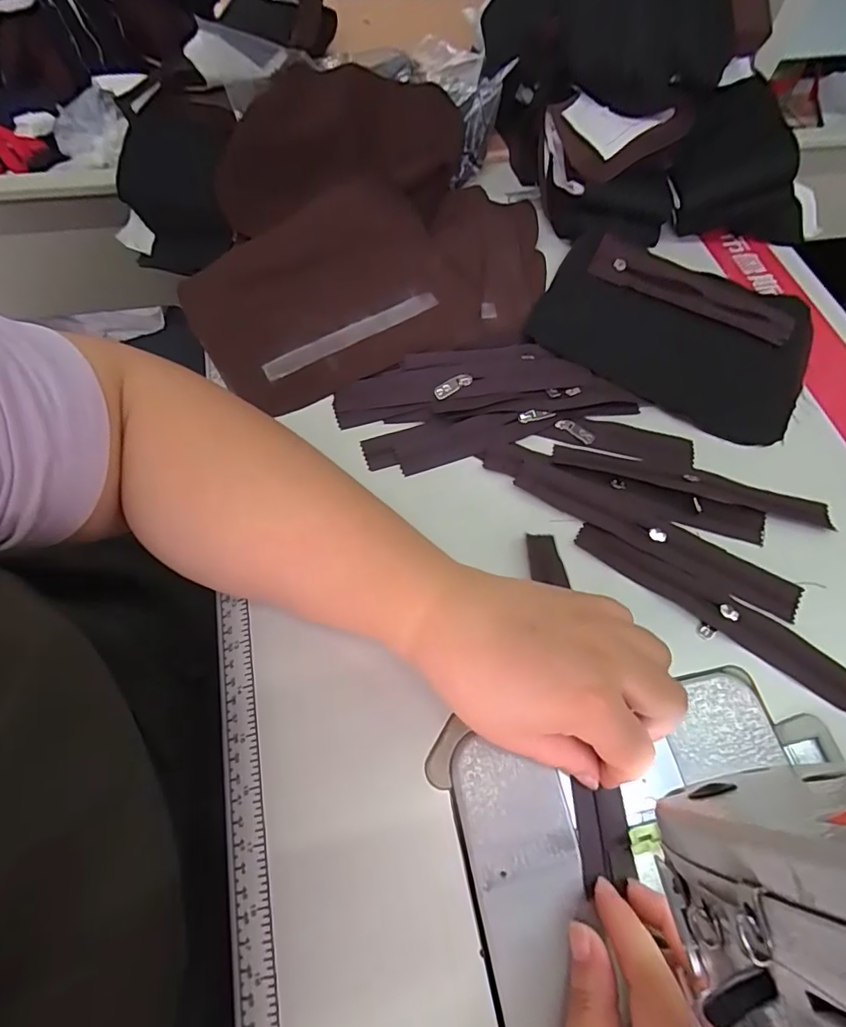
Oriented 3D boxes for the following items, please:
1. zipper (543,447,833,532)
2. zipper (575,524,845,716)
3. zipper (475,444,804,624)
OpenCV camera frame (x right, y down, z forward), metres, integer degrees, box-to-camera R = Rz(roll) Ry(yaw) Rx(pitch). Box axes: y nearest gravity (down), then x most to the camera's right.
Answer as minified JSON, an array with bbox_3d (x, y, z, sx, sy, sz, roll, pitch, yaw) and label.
[{"bbox_3d":[0.181,-0.020,0.339,0.184,0.005,0.021,13,65,4],"label":"zipper"},{"bbox_3d":[0.177,0.060,0.300,0.180,0.007,0.030,32,68,13],"label":"zipper"},{"bbox_3d":[0.138,0.006,0.325,0.210,0.005,0.031,29,67,11],"label":"zipper"}]

